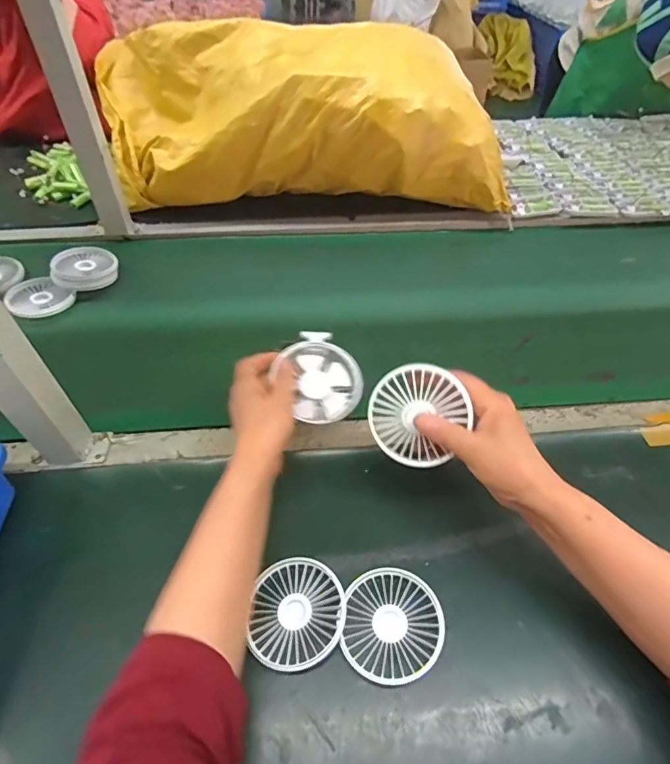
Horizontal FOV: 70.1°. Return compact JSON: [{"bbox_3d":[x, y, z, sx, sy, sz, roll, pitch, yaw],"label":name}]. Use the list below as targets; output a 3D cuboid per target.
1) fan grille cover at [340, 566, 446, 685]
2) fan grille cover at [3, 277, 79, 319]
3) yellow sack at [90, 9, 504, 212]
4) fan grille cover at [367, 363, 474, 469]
[{"bbox_3d":[0.050,0.206,0.410,0.082,0.010,0.087,6,48,5],"label":"fan grille cover"},{"bbox_3d":[-0.428,-0.121,0.685,0.084,0.012,0.082,25,53,21],"label":"fan grille cover"},{"bbox_3d":[-0.058,-0.445,0.816,0.651,0.233,0.223,-1,48,-1],"label":"yellow sack"},{"bbox_3d":[0.072,0.030,0.413,0.086,0.084,0.008,55,19,-1],"label":"fan grille cover"}]

